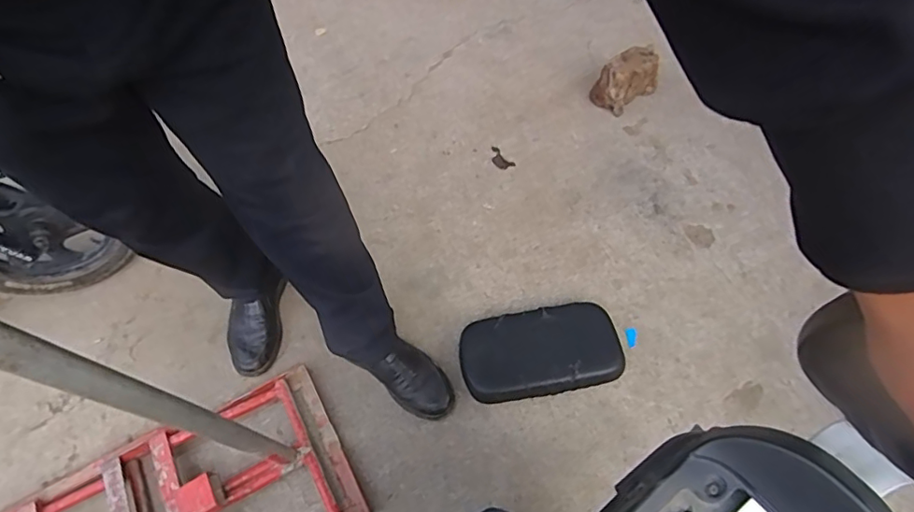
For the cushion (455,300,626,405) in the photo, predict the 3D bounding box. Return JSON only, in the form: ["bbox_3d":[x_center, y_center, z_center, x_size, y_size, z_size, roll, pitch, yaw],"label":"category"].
[{"bbox_3d":[0.160,0.181,1.014,0.298,0.059,0.171,-10,60,-3],"label":"cushion"}]

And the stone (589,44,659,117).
[{"bbox_3d":[0.423,-0.438,1.316,0.155,0.122,0.090,-30,63,-14],"label":"stone"}]

